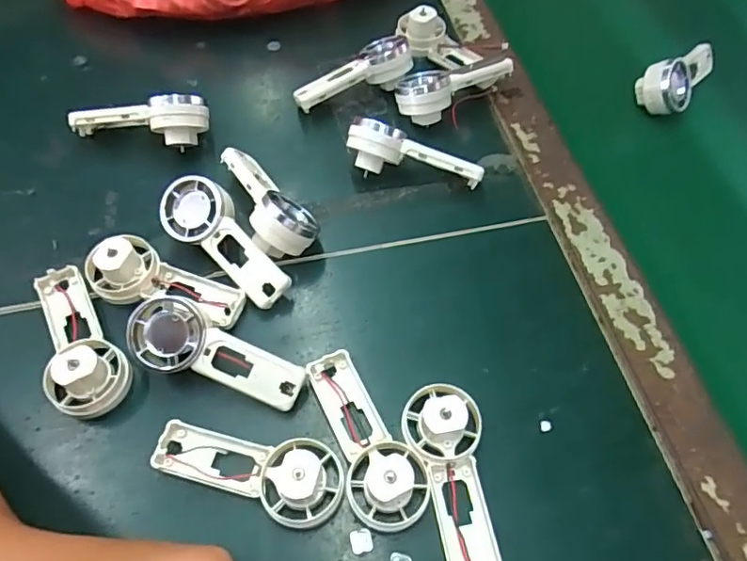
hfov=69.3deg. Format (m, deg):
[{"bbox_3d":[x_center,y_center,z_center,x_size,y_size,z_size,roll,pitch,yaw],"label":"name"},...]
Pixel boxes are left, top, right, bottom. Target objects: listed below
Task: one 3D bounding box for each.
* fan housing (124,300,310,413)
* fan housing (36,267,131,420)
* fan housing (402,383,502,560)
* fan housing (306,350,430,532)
[{"bbox_3d":[-0.082,0.041,0.286,0.092,0.031,0.034,17,59,9],"label":"fan housing"},{"bbox_3d":[-0.164,0.031,0.292,0.039,0.029,0.094,-29,63,-18],"label":"fan housing"},{"bbox_3d":[0.041,0.096,0.259,0.037,0.020,0.091,-10,71,-8],"label":"fan housing"},{"bbox_3d":[-0.003,0.075,0.270,0.038,0.029,0.091,-17,60,-12],"label":"fan housing"}]

